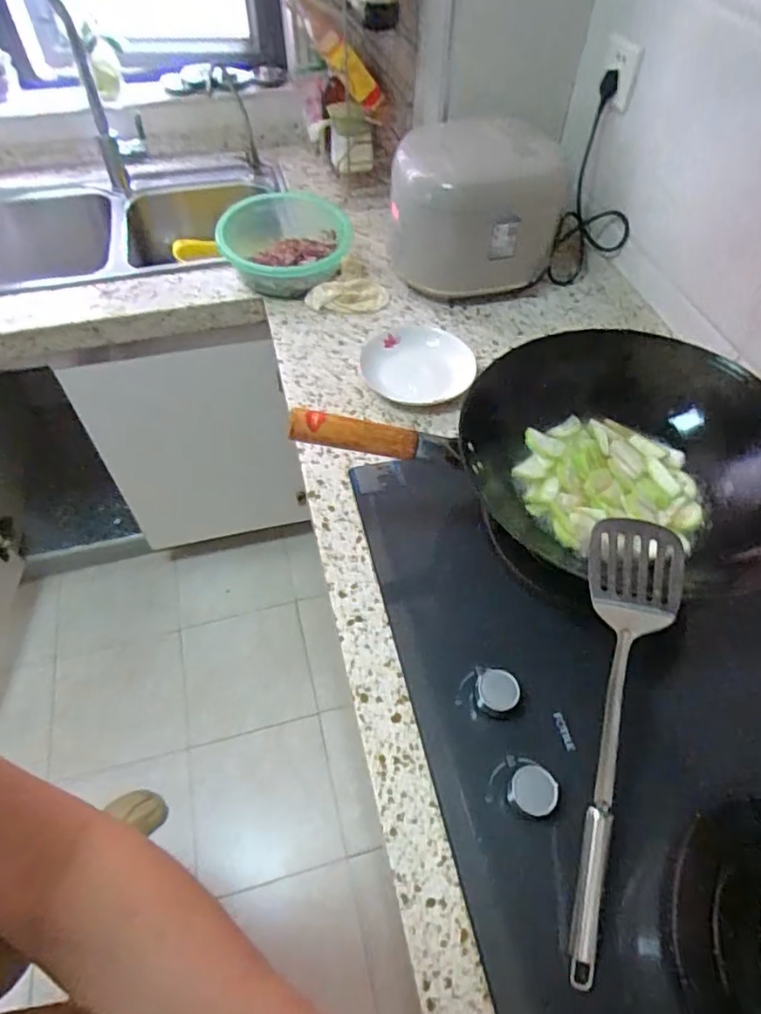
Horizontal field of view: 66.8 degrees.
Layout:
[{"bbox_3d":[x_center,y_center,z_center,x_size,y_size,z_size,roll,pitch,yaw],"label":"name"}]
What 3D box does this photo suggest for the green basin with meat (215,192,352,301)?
[{"bbox_3d":[-0.163,-0.453,1.003,0.214,0.094,0.186,-2,54,-2],"label":"green basin with meat"}]

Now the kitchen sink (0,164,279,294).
[{"bbox_3d":[-0.575,-0.505,1.160,0.695,0.165,0.395,-5,54,-4],"label":"kitchen sink"}]

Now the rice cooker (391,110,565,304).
[{"bbox_3d":[0.156,-0.491,0.964,0.270,0.211,0.217,9,54,6],"label":"rice cooker"}]

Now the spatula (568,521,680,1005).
[{"bbox_3d":[0.195,0.189,0.479,0.073,0.028,0.362,9,81,6],"label":"spatula"}]

